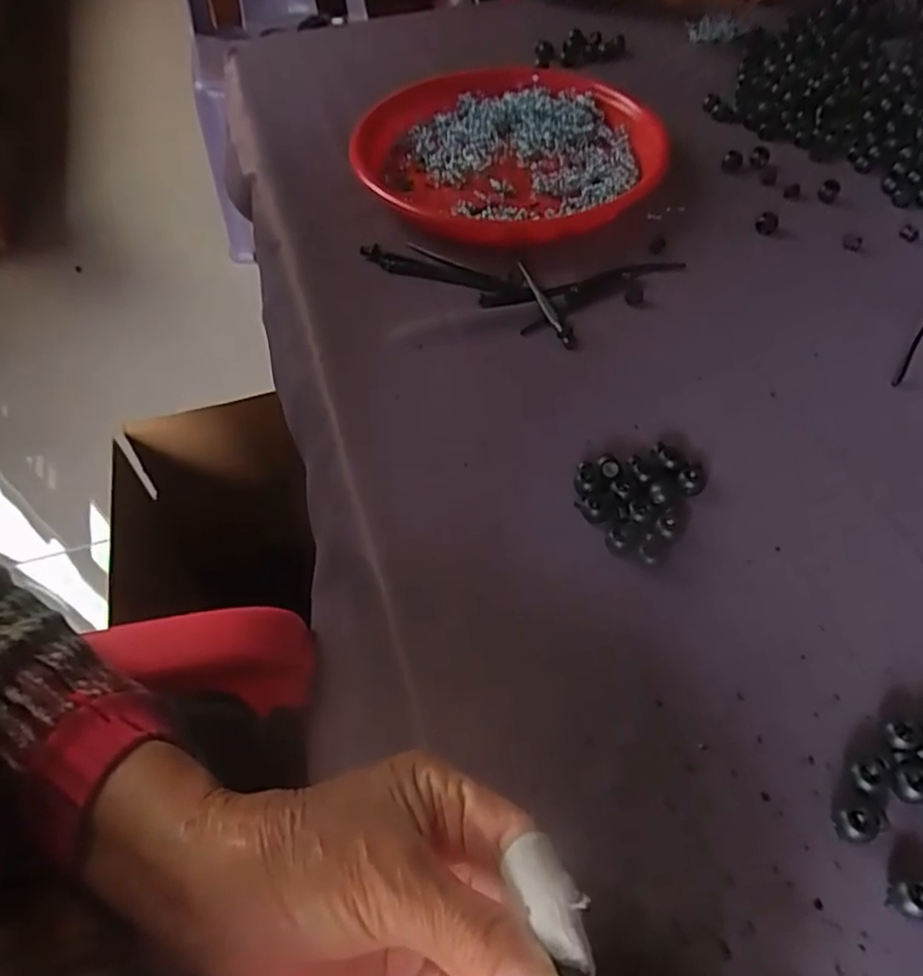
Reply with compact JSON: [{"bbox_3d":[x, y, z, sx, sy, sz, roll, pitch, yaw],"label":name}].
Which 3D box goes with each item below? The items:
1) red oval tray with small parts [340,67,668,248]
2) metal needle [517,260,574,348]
[{"bbox_3d":[0.039,-0.284,0.576,0.249,0.028,0.230,-16,54,-10],"label":"red oval tray with small parts"},{"bbox_3d":[0.057,-0.129,0.475,0.010,0.004,0.094,-15,54,-9],"label":"metal needle"}]

